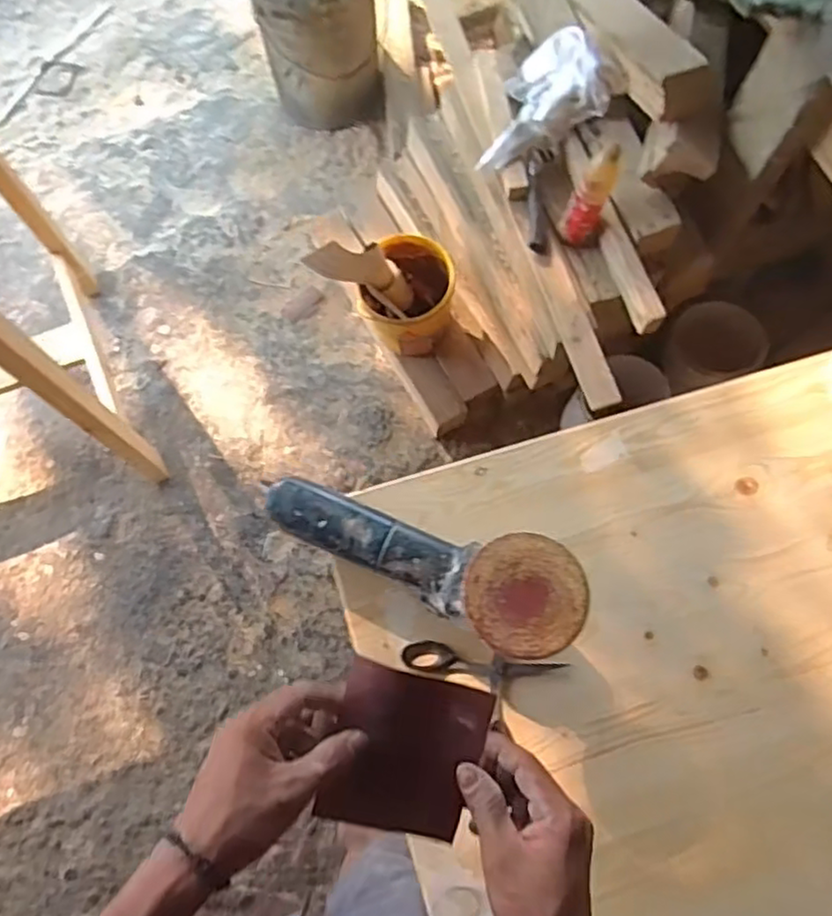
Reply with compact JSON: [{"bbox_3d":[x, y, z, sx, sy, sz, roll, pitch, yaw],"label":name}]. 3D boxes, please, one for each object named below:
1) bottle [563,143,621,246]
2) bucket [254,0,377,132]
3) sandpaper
[{"bbox_3d":[0.282,-0.420,1.093,0.070,0.168,0.061,18,70,6],"label":"bottle"},{"bbox_3d":[-0.227,-1.010,1.590,0.269,0.367,0.260,0,72,0],"label":"bucket"},{"bbox_3d":[-0.007,0.202,0.464,0.098,0.008,0.106,16,90,-7],"label":"sandpaper"}]

